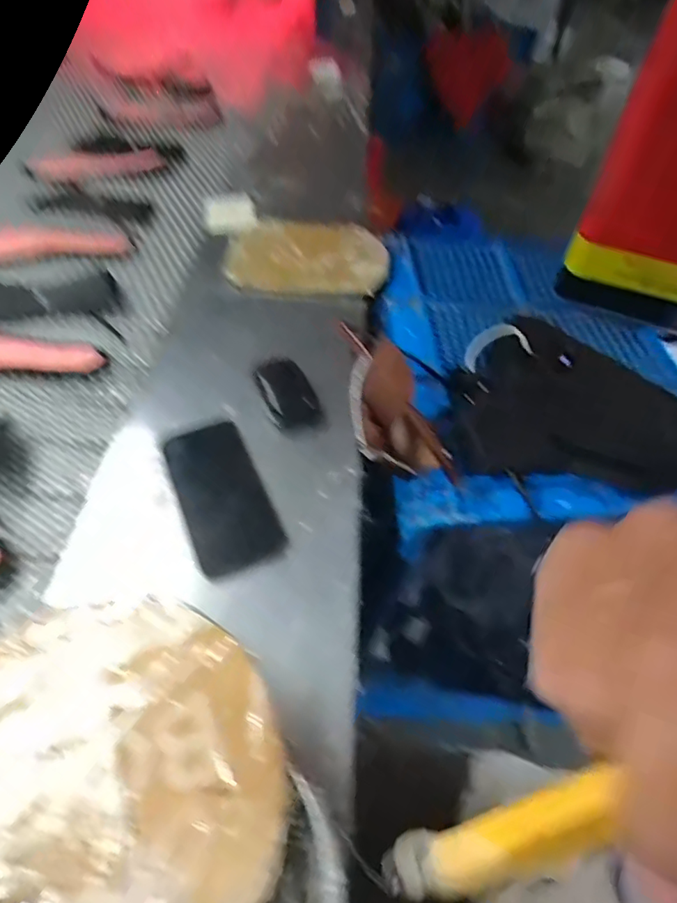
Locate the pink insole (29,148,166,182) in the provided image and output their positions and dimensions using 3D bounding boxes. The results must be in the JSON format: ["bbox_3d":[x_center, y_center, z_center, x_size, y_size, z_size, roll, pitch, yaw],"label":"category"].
[{"bbox_3d":[-0.423,-0.508,0.946,0.217,0.025,0.061,-11,52,-12],"label":"pink insole"}]

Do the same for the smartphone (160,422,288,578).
[{"bbox_3d":[-0.106,0.039,0.488,0.076,0.015,0.153,-19,54,-17],"label":"smartphone"}]

